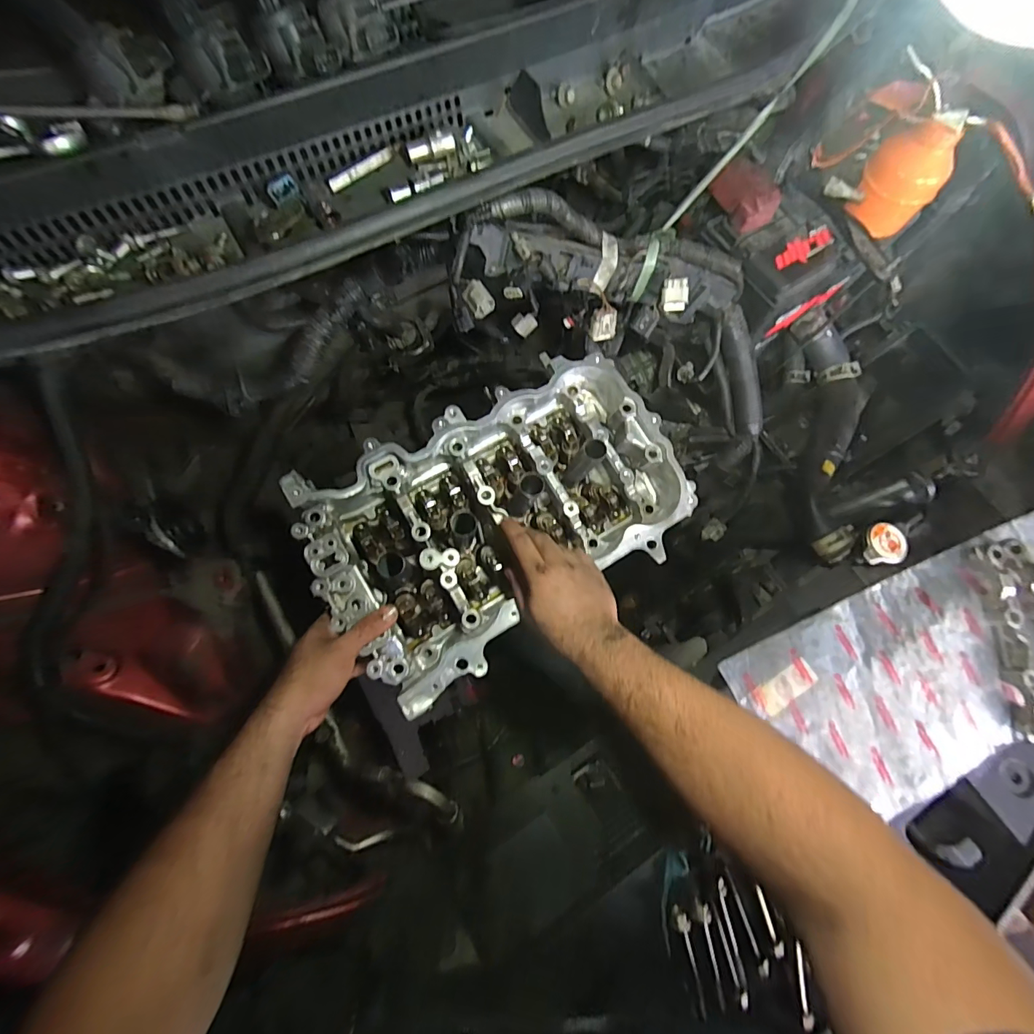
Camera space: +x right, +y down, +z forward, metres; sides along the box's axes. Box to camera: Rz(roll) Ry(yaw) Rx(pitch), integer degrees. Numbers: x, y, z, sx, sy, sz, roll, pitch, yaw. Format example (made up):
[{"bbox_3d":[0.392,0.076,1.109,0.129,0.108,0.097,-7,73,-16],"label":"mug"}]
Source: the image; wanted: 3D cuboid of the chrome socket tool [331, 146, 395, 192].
[{"bbox_3d":[-0.124,-0.277,0.359,0.008,0.007,0.062,41,75,11],"label":"chrome socket tool"}]

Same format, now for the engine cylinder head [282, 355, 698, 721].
[{"bbox_3d":[-0.010,0.004,0.520,0.395,0.123,0.248,-28,74,-11],"label":"engine cylinder head"}]

